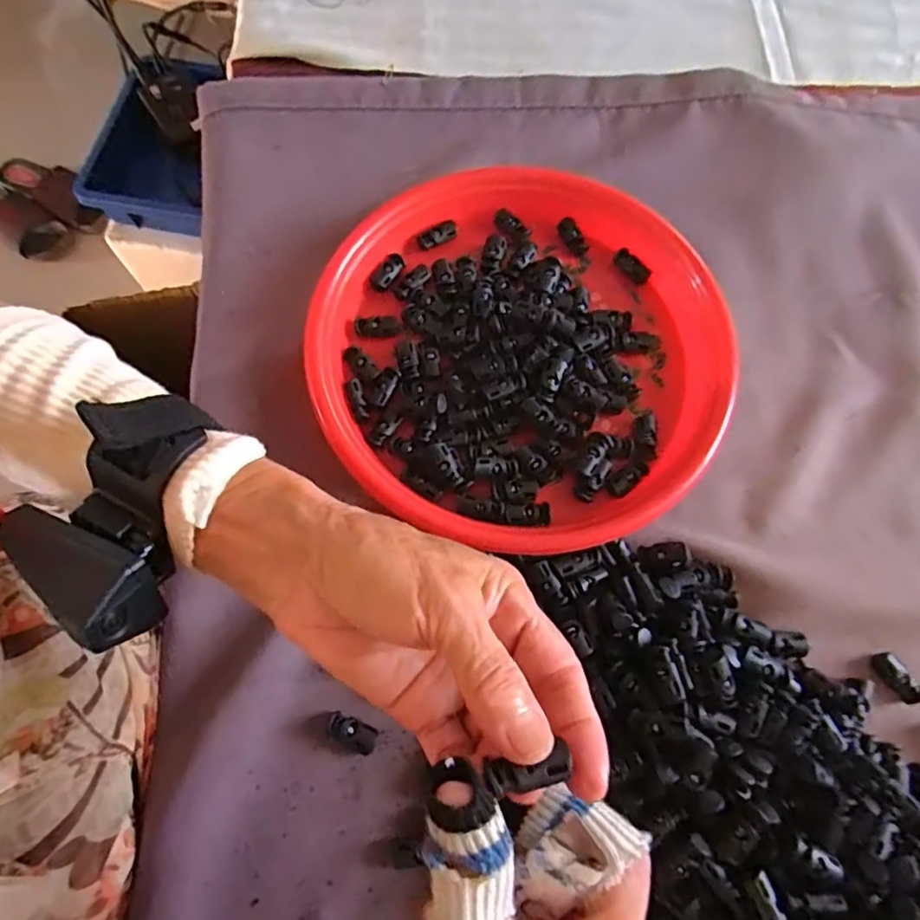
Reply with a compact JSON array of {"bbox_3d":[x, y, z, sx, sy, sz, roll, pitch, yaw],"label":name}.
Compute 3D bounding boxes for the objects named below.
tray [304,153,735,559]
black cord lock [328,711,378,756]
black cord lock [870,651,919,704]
[{"bbox_3d":[0.043,-0.084,0.377,0.243,0.029,0.278,19,72,5],"label":"tray"},{"bbox_3d":[-0.057,0.145,0.311,0.027,0.009,0.014,20,72,5],"label":"black cord lock"},{"bbox_3d":[0.239,0.120,0.322,0.012,0.010,0.029,-24,74,-9],"label":"black cord lock"}]

